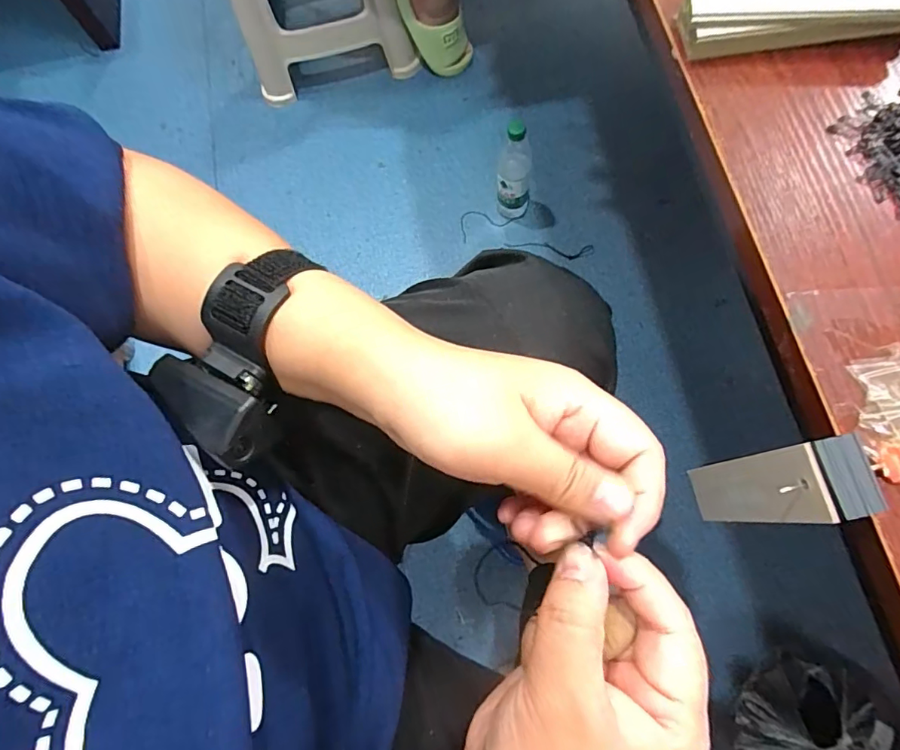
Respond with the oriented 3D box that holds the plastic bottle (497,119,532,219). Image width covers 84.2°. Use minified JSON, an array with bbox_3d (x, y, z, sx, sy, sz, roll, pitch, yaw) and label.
[{"bbox_3d":[0.122,-0.390,0.939,0.065,0.214,0.066,10,75,7],"label":"plastic bottle"}]

